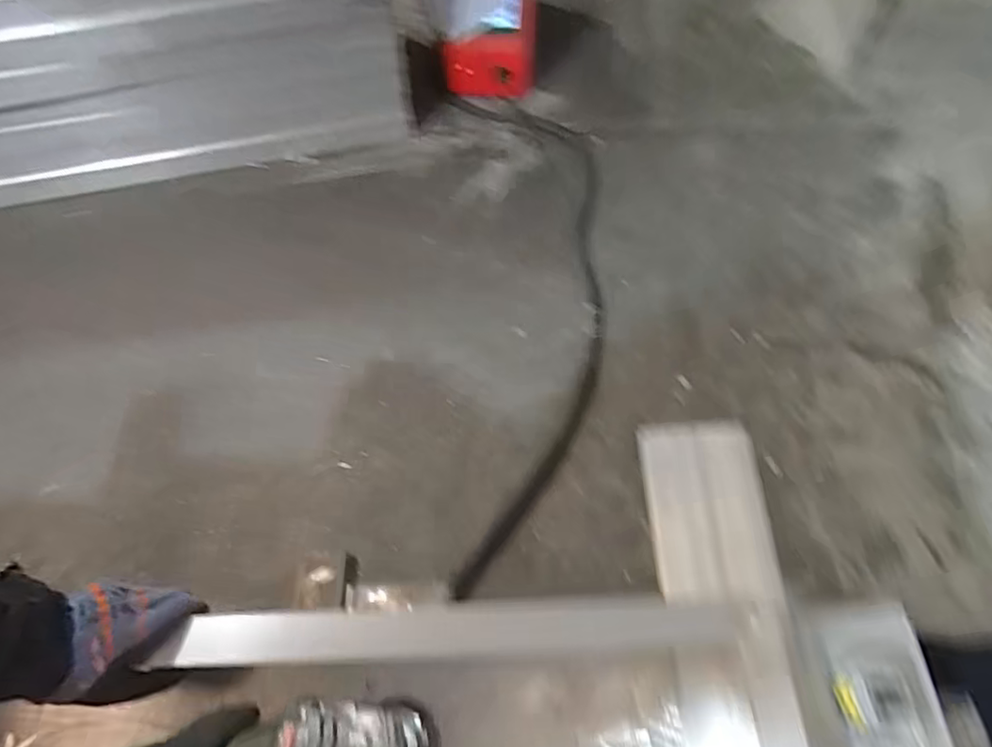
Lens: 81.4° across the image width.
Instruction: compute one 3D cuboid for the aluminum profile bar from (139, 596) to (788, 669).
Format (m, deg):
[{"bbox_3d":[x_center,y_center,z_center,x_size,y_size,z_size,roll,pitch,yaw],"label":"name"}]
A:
[{"bbox_3d":[-0.024,0.237,0.530,0.550,0.033,0.047,-2,61,-1],"label":"aluminum profile bar"}]

